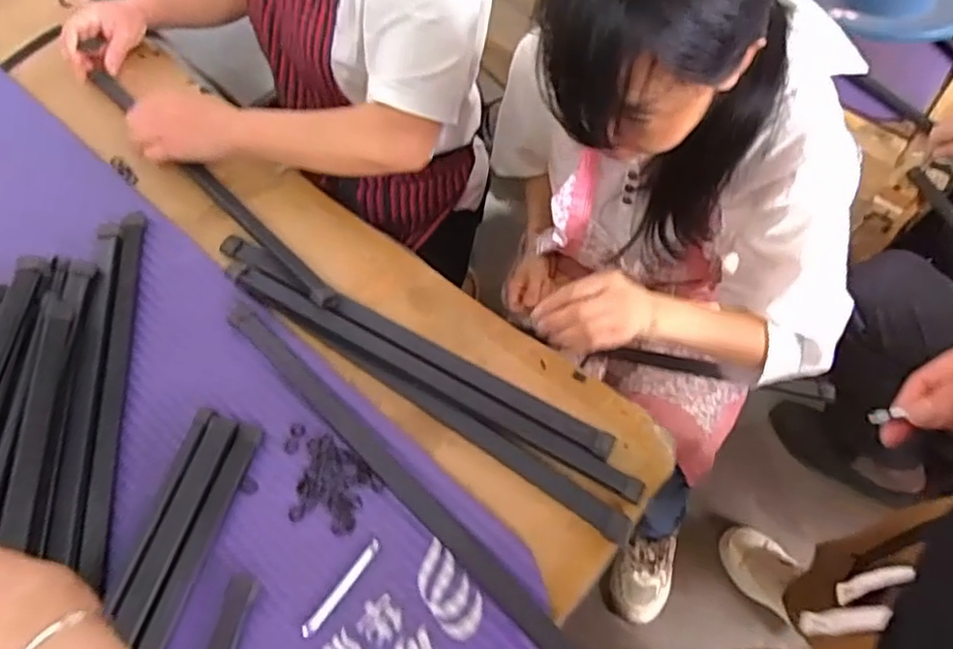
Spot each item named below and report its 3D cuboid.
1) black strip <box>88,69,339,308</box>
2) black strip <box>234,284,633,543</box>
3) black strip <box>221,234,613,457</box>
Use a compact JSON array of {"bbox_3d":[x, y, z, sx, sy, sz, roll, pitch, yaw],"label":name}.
[{"bbox_3d":[-0.301,-0.163,0.719,0.024,0.015,0.450,-41,70,-20],"label":"black strip"},{"bbox_3d":[-0.043,0.069,0.601,0.409,0.010,0.028,31,65,15],"label":"black strip"},{"bbox_3d":[-0.074,0.012,0.631,0.441,0.013,0.028,28,64,13],"label":"black strip"}]

